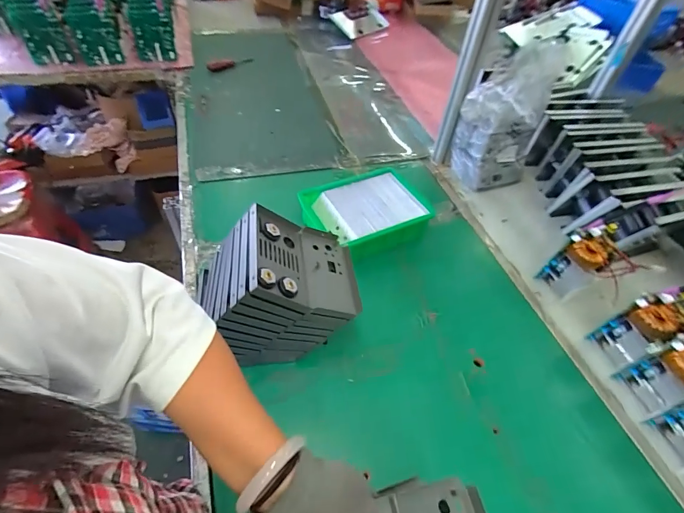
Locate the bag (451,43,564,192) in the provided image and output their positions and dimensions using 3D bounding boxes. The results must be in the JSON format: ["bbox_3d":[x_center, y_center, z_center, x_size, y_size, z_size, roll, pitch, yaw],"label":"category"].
[{"bbox_3d":[0.372,-0.310,0.856,0.187,0.305,0.162,22,50,14],"label":"bag"}]

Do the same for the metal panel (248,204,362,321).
[{"bbox_3d":[-0.055,0.017,0.536,0.186,0.035,0.158,24,35,-32],"label":"metal panel"}]

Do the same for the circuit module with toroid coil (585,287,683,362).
[{"bbox_3d":[0.497,0.114,0.596,0.083,0.163,0.074,-12,51,-16],"label":"circuit module with toroid coil"}]

